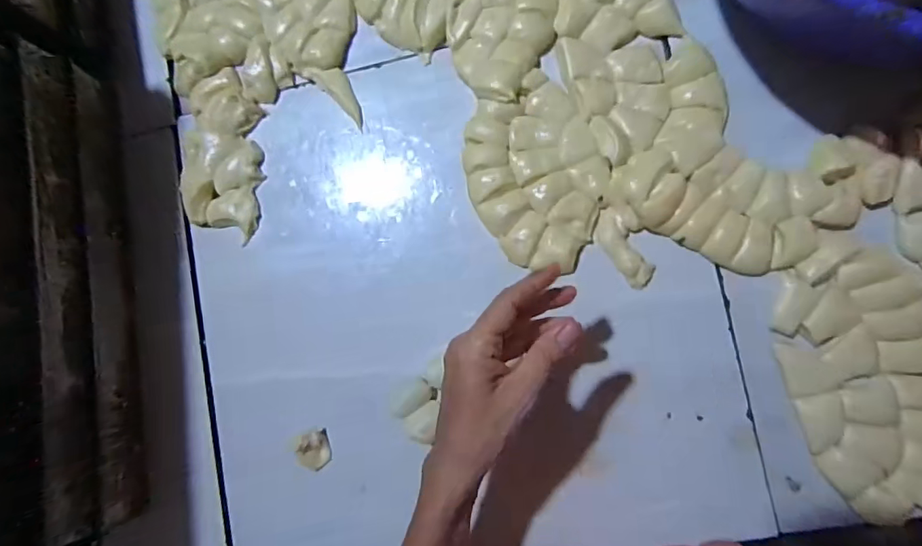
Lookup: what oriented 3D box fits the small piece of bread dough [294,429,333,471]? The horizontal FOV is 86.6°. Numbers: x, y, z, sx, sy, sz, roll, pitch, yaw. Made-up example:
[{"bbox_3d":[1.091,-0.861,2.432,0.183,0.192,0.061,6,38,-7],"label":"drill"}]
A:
[{"bbox_3d":[-0.139,0.168,0.462,0.024,0.023,0.037,-12,87,9],"label":"small piece of bread dough"}]

